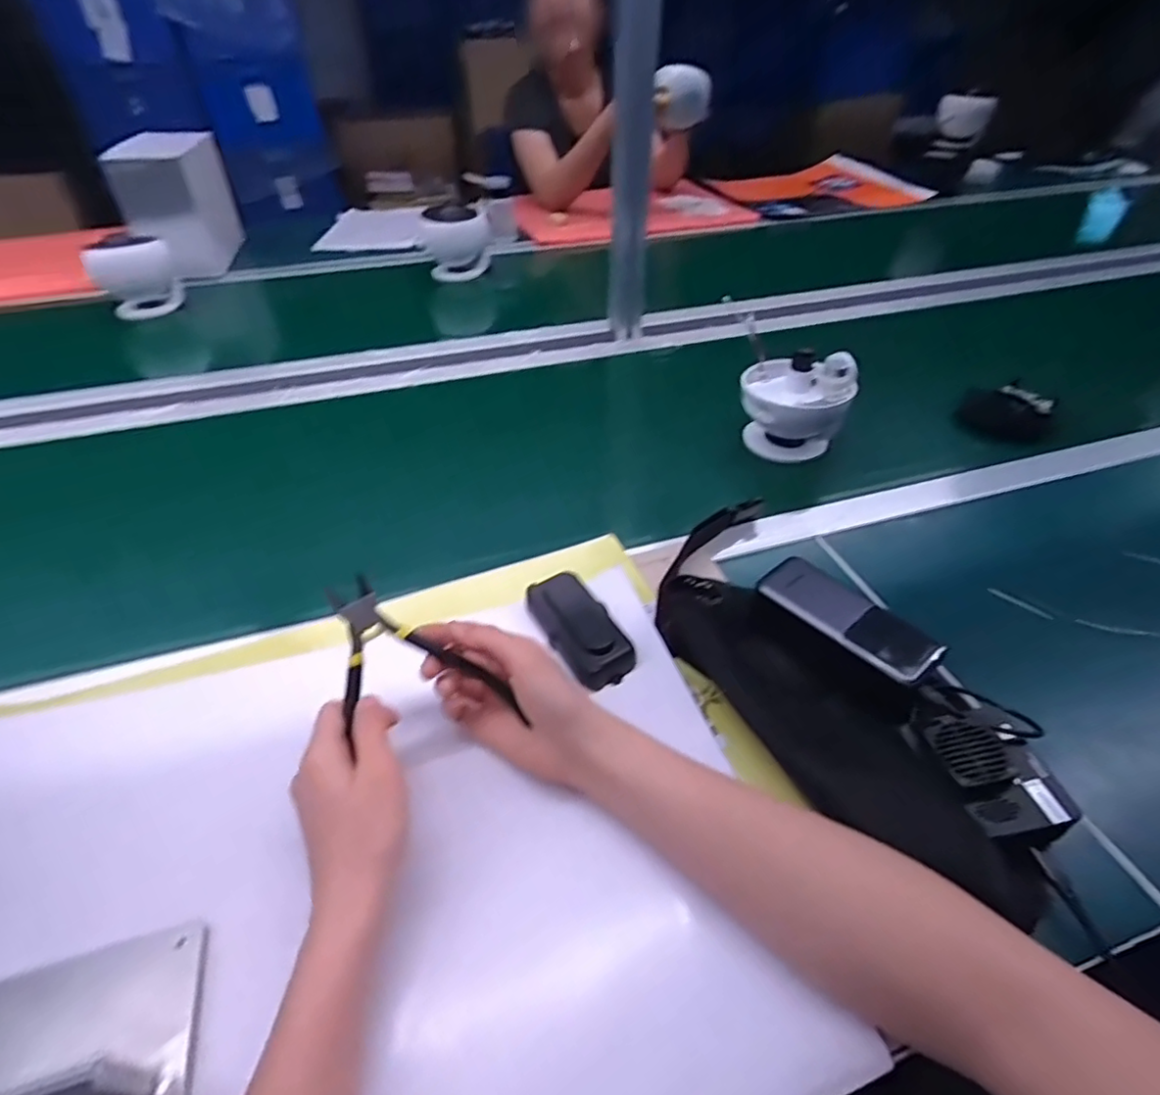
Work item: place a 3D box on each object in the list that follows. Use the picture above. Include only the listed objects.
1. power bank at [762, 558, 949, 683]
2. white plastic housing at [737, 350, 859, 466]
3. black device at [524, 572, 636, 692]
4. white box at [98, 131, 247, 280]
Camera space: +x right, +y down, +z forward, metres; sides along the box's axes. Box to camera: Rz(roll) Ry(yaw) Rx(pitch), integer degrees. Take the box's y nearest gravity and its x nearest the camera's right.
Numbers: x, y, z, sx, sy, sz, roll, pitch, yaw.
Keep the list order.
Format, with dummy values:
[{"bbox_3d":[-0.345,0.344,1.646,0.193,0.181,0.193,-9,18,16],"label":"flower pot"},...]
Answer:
[{"bbox_3d":[0.194,0.049,0.447,0.046,0.011,0.126,-32,51,-30],"label":"power bank"},{"bbox_3d":[0.234,-0.152,0.680,0.113,0.118,0.086,16,45,17],"label":"white plastic housing"},{"bbox_3d":[-0.001,0.062,0.488,0.048,0.026,0.103,-21,46,-21],"label":"black device"},{"bbox_3d":[-0.727,-0.634,1.130,0.131,0.201,0.274,-8,43,-9],"label":"white box"}]

